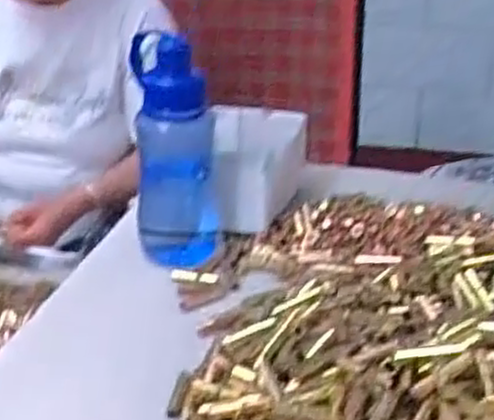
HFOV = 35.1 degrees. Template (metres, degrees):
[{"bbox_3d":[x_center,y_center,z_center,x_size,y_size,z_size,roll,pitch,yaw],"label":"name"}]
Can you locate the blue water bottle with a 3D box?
[{"bbox_3d":[-0.068,-0.059,0.742,0.077,0.201,0.074,-2,28,-3],"label":"blue water bottle"}]

